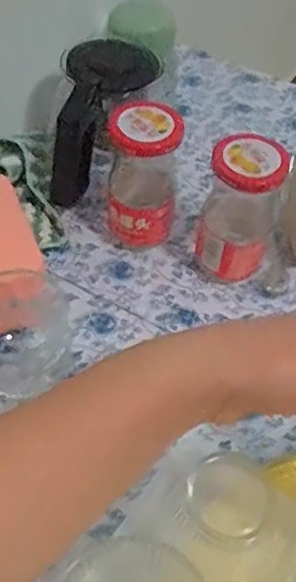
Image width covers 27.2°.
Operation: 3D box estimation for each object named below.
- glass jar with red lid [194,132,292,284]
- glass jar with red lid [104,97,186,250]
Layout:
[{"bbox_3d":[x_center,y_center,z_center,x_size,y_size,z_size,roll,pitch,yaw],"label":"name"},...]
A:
[{"bbox_3d":[0.073,-0.058,0.499,0.058,0.135,0.056,2,53,-3],"label":"glass jar with red lid"},{"bbox_3d":[-0.004,-0.091,0.517,0.059,0.127,0.061,13,53,5],"label":"glass jar with red lid"}]

